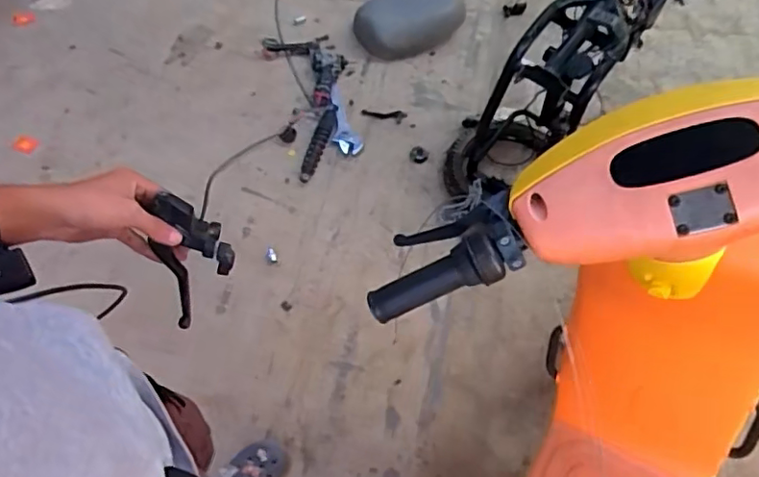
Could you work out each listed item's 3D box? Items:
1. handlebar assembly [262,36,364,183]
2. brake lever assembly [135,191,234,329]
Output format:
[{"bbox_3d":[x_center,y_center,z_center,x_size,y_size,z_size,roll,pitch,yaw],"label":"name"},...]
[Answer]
[{"bbox_3d":[-0.191,-0.430,1.781,0.237,0.071,0.519,-16,62,-8],"label":"handlebar assembly"},{"bbox_3d":[-0.197,0.032,0.634,0.075,0.170,0.036,15,35,9],"label":"brake lever assembly"}]

